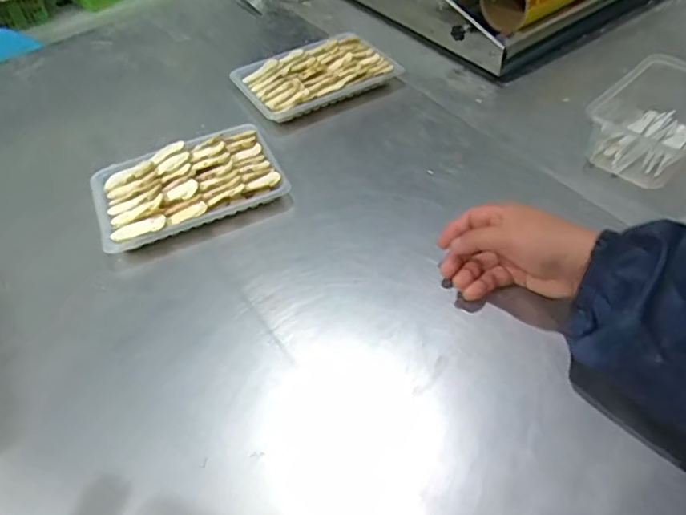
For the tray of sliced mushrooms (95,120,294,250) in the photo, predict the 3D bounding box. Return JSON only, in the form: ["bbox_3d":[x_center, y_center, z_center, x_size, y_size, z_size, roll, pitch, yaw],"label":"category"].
[{"bbox_3d":[-0.182,-0.086,0.624,0.208,0.029,0.135,-21,52,-13],"label":"tray of sliced mushrooms"}]

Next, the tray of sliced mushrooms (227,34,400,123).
[{"bbox_3d":[-0.036,-0.255,0.750,0.203,0.029,0.130,-25,53,-15],"label":"tray of sliced mushrooms"}]

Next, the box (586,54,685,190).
[{"bbox_3d":[0.367,-0.167,0.633,0.185,0.074,0.112,-37,57,-23],"label":"box"}]

